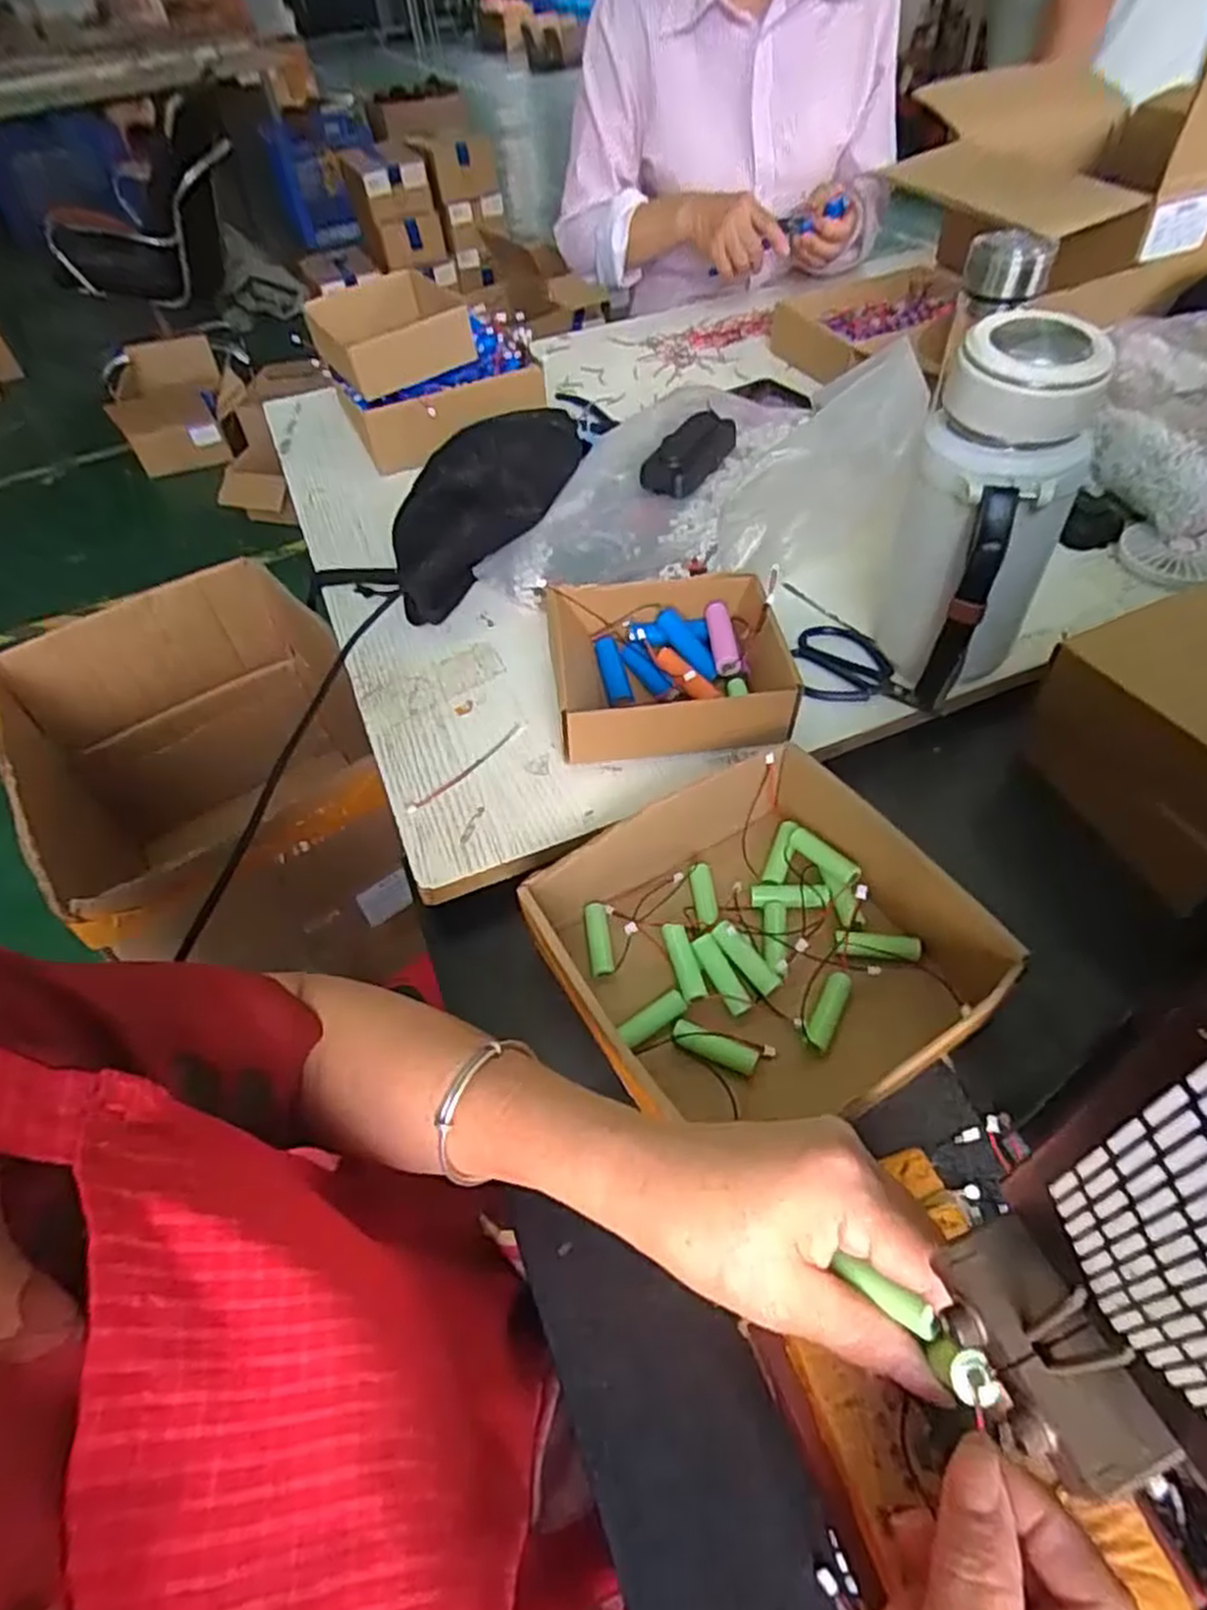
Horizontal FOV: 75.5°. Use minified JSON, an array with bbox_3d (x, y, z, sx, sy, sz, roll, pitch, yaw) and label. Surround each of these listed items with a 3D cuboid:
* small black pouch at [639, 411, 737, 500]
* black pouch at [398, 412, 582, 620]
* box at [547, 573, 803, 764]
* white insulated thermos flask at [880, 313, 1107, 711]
[{"bbox_3d":[0.076,-0.307,0.685,0.050,0.029,0.097,25,57,24],"label":"small black pouch"},{"bbox_3d":[-0.100,-0.260,0.660,0.103,0.067,0.236,26,74,24],"label":"black pouch"},{"bbox_3d":[0.048,-0.102,0.569,0.160,0.055,0.143,-8,50,-1],"label":"box"},{"bbox_3d":[0.233,-0.172,0.493,0.092,0.210,0.096,19,55,20],"label":"white insulated thermos flask"}]

